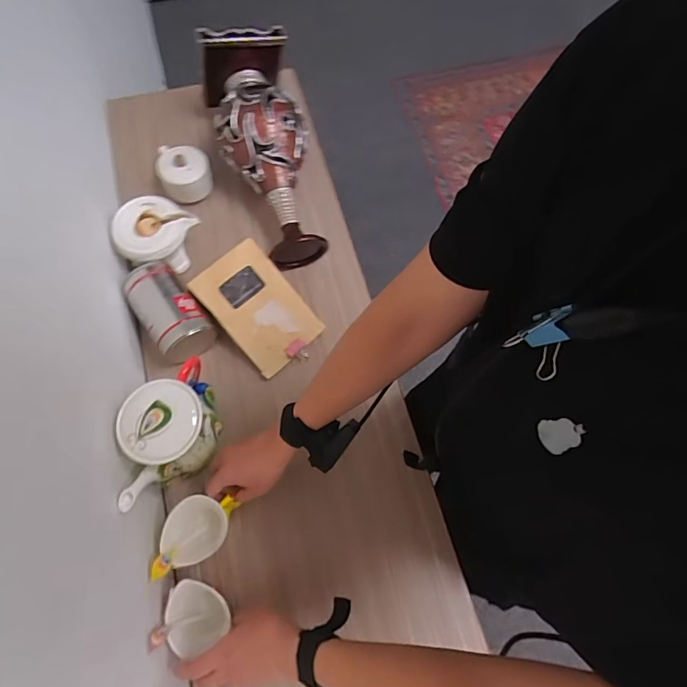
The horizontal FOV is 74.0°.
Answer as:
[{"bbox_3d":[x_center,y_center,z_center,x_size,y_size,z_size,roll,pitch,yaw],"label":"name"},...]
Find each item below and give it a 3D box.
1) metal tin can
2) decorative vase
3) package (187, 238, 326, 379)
[{"bbox_3d":[-0.280,-0.052,0.729,0.085,0.079,0.148,-35,75,-15],"label":"metal tin can"},{"bbox_3d":[-0.132,-0.343,0.790,0.151,0.119,0.380,-17,88,-9],"label":"decorative vase"},{"bbox_3d":[-0.138,-0.058,0.744,0.129,0.030,0.194,-41,100,-14],"label":"package"}]

